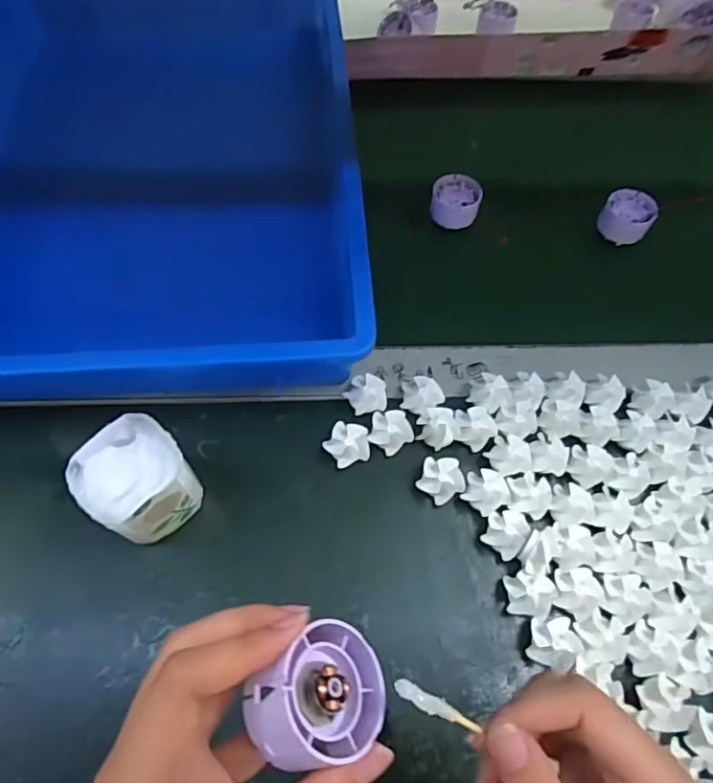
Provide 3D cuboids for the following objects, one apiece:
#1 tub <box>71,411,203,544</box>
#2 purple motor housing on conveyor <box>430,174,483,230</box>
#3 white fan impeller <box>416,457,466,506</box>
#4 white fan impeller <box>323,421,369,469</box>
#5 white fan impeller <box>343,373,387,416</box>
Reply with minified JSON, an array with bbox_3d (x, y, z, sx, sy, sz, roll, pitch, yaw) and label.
[{"bbox_3d":[-0.148,0.063,0.374,0.066,0.066,0.064,41,70,17],"label":"tub"},{"bbox_3d":[0.097,-0.188,0.534,0.046,0.027,0.045,1,63,-1],"label":"purple motor housing on conveyor"},{"bbox_3d":[0.064,0.065,0.406,0.033,0.016,0.034,1,63,-1],"label":"white fan impeller"},{"bbox_3d":[-0.007,0.041,0.416,0.033,0.015,0.032,1,63,-1],"label":"white fan impeller"},{"bbox_3d":[0.008,0.003,0.433,0.032,0.014,0.030,1,63,-1],"label":"white fan impeller"}]

